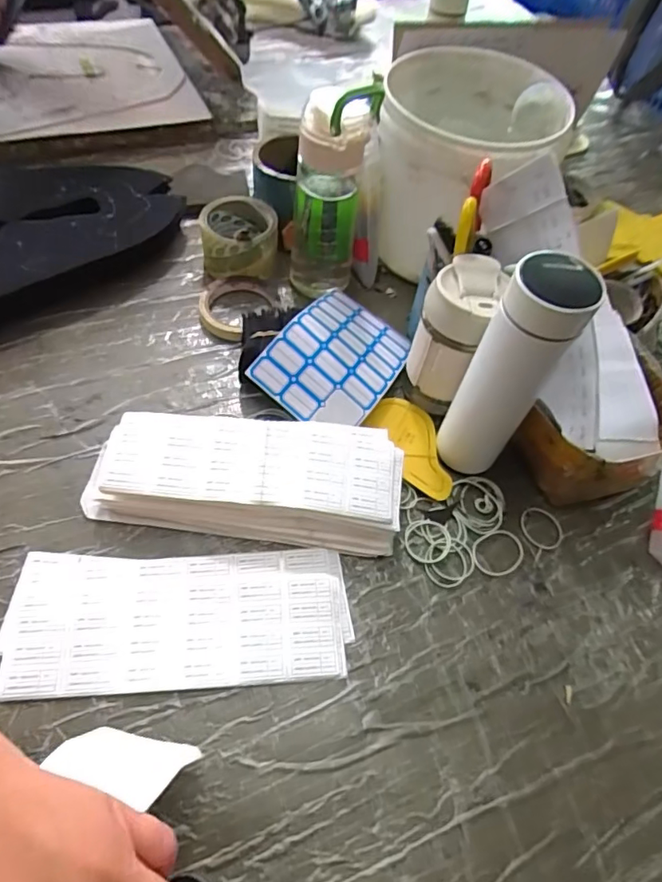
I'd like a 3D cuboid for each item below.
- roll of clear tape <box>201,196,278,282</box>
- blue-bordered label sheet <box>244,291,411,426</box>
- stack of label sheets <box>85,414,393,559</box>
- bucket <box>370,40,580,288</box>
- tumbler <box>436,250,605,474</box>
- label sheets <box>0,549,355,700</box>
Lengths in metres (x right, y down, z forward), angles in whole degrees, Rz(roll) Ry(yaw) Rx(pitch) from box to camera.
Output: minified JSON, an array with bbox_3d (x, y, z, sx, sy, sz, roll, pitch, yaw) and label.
[{"bbox_3d":[-0.112,-0.250,0.665,0.091,0.057,0.096,-3,57,-7],"label":"roll of clear tape"},{"bbox_3d":[0.014,-0.094,0.577,0.116,0.034,0.178,40,56,-1],"label":"blue-bordered label sheet"},{"bbox_3d":[-0.074,0.028,0.500,0.272,0.044,0.111,7,57,0],"label":"stack of label sheets"},{"bbox_3d":[0.145,-0.314,0.651,0.210,0.186,0.234,31,60,14],"label":"bucket"},{"bbox_3d":[0.151,-0.052,0.464,0.059,0.220,0.064,1,57,-4],"label":"tumbler"},{"bbox_3d":[-0.123,0.145,0.445,0.269,0.009,0.111,1,57,-7],"label":"label sheets"}]

